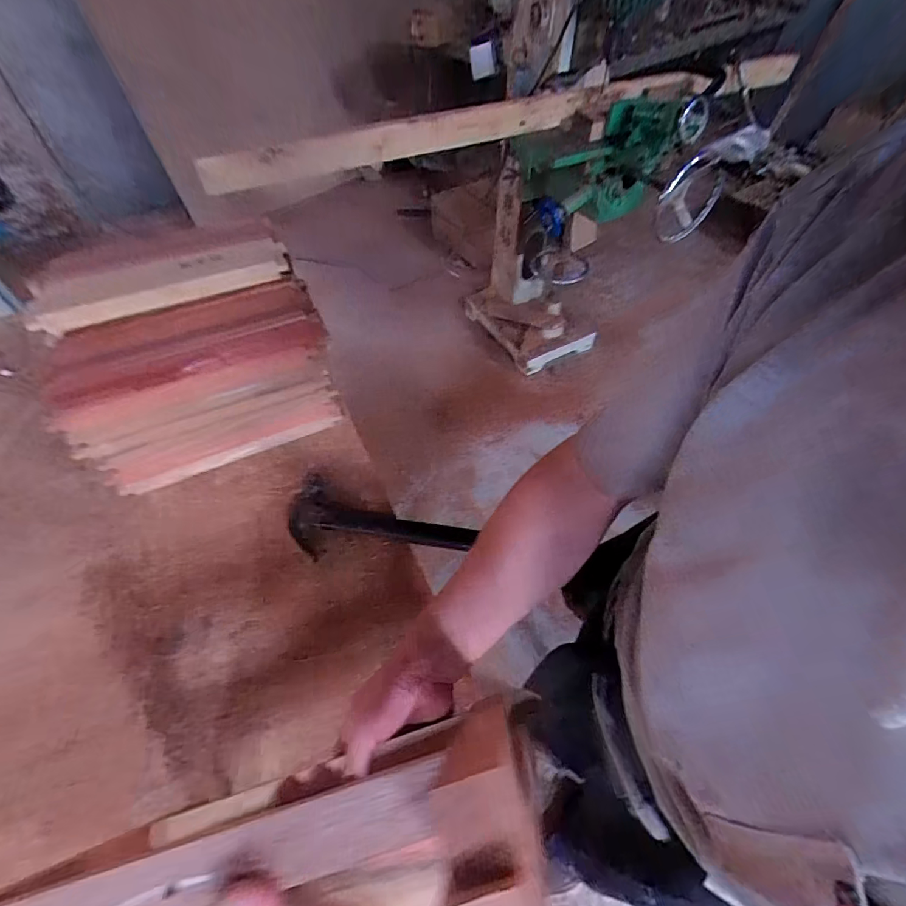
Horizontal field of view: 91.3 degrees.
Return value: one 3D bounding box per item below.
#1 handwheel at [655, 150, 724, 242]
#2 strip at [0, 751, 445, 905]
[{"bbox_3d":[0.641,-0.691,1.202,0.255,0.227,0.045,-31,59,-22],"label":"handwheel"},{"bbox_3d":[-0.130,0.204,0.211,0.259,0.011,0.030,-17,56,-3],"label":"strip"}]

